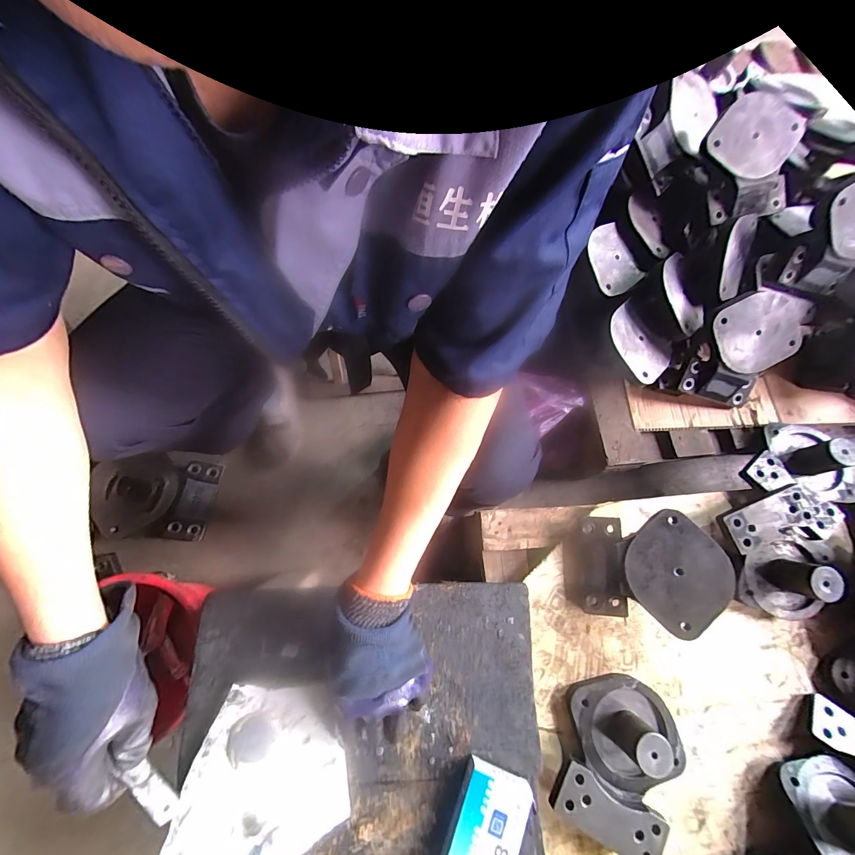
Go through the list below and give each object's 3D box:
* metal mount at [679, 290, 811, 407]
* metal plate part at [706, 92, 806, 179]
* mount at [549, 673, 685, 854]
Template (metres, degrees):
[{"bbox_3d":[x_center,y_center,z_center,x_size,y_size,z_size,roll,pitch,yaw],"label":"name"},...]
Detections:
[{"bbox_3d":[0.503,-0.125,0.602,0.149,0.058,0.183,8,114,2],"label":"metal mount"},{"bbox_3d":[0.527,-0.468,0.601,0.120,0.013,0.110,33,105,-8],"label":"metal plate part"},{"bbox_3d":[0.254,0.428,0.475,0.143,0.075,0.178,23,74,2],"label":"mount"}]

